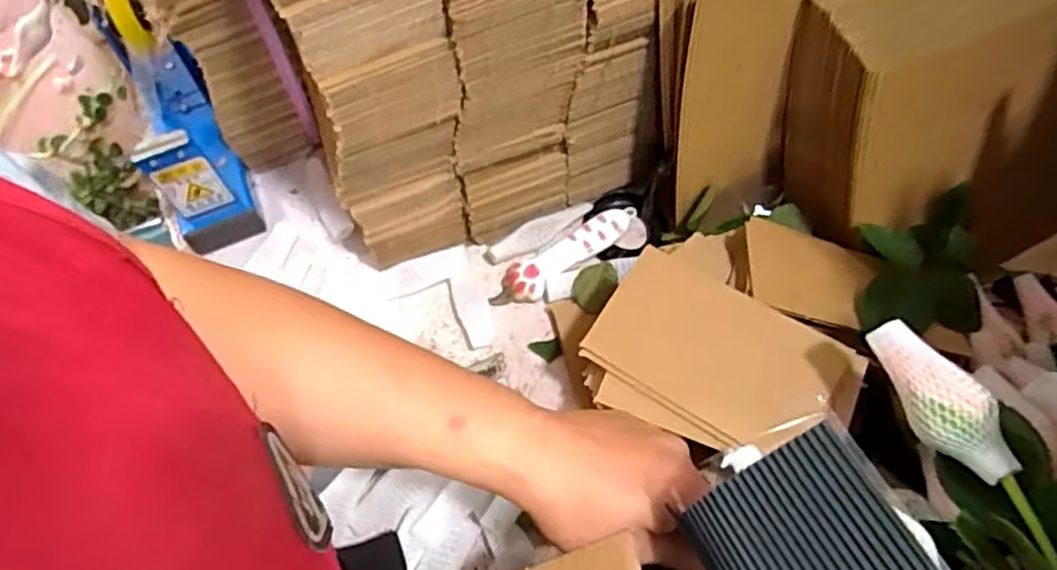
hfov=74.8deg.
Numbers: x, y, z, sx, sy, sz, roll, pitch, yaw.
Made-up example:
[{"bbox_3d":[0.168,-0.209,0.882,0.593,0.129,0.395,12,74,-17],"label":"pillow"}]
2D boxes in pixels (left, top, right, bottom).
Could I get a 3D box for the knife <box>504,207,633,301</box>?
[{"bbox_3d":[0.034,-0.028,0.541,0.115,0.015,0.029,-33,66,-12],"label":"knife"}]

